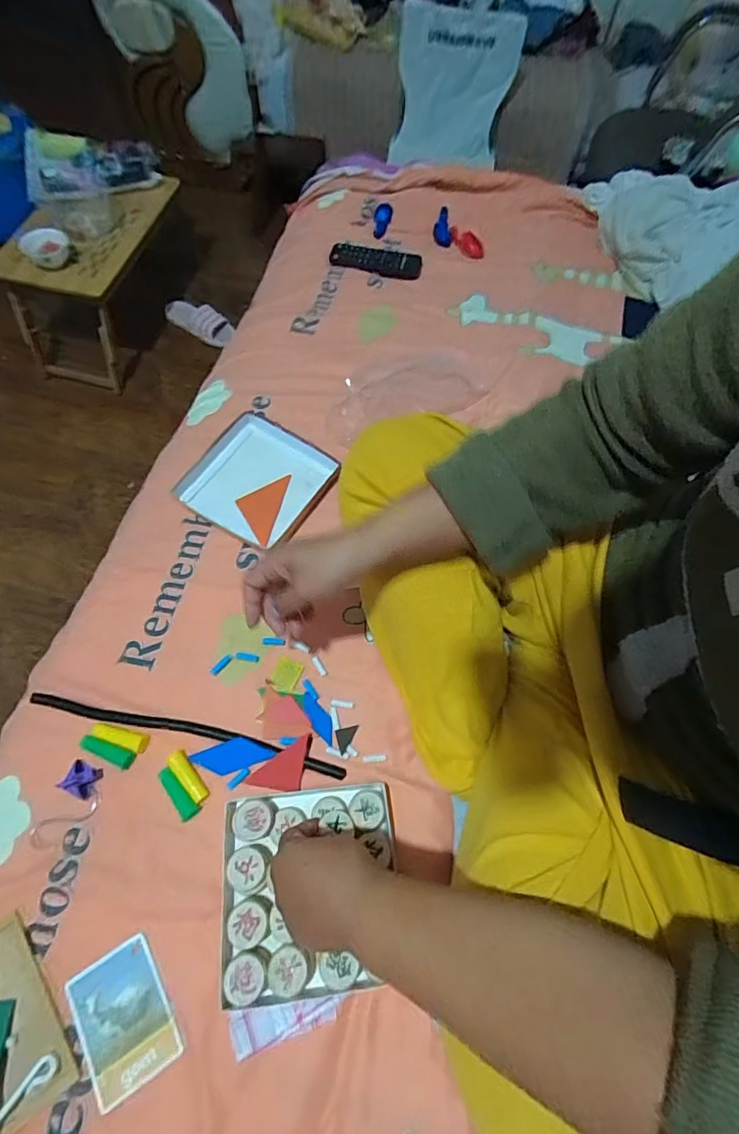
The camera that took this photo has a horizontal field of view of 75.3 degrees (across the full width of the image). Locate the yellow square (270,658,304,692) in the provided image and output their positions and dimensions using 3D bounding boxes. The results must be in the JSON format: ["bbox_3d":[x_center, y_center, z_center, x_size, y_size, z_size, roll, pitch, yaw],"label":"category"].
[{"bbox_3d":[-0.097,0.127,0.561,0.030,0.004,0.036,18,64,5],"label":"yellow square"}]

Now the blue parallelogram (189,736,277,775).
[{"bbox_3d":[-0.144,0.200,0.508,0.083,0.004,0.030,-15,66,-11],"label":"blue parallelogram"}]

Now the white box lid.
[{"bbox_3d":[-0.150,-0.121,0.657,0.173,0.029,0.163,32,66,11],"label":"white box lid"}]

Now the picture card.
[{"bbox_3d":[-0.215,0.393,0.418,0.070,0.004,0.100,-27,68,-18],"label":"picture card"}]

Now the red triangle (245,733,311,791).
[{"bbox_3d":[-0.095,0.204,0.508,0.053,0.004,0.055,11,64,1],"label":"red triangle"}]

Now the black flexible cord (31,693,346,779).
[{"bbox_3d":[-0.199,0.178,0.519,0.349,0.014,0.018,12,63,4],"label":"black flexible cord"}]

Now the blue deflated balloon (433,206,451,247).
[{"bbox_3d":[0.142,-0.659,0.924,0.036,0.020,0.078,2,91,1],"label":"blue deflated balloon"}]

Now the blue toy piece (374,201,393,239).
[{"bbox_3d":[0.026,-0.682,0.938,0.034,0.017,0.100,3,64,-3],"label":"blue toy piece"}]

